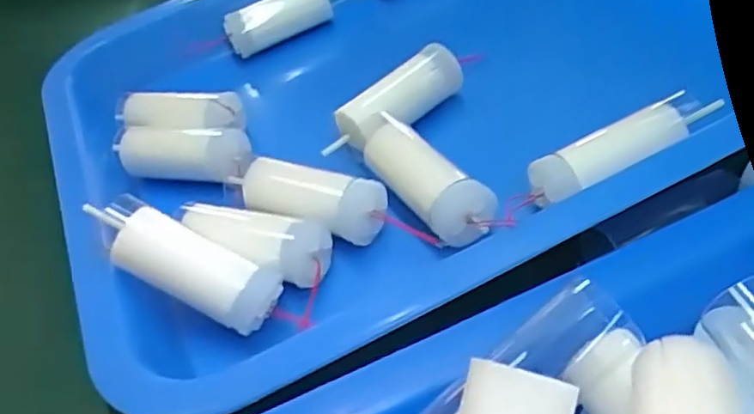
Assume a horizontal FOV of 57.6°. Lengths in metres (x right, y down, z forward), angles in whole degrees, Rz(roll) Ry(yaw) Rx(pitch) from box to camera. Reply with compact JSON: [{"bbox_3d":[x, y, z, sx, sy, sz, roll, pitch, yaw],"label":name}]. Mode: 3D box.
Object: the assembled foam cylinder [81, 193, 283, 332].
[{"bbox_3d":[-0.058,0.016,0.204,0.060,0.015,0.016,30,45,2],"label":"assembled foam cylinder"}]

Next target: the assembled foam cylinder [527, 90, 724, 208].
[{"bbox_3d":[0.077,-0.020,0.215,0.063,0.012,0.010,-26,43,-2],"label":"assembled foam cylinder"}]

